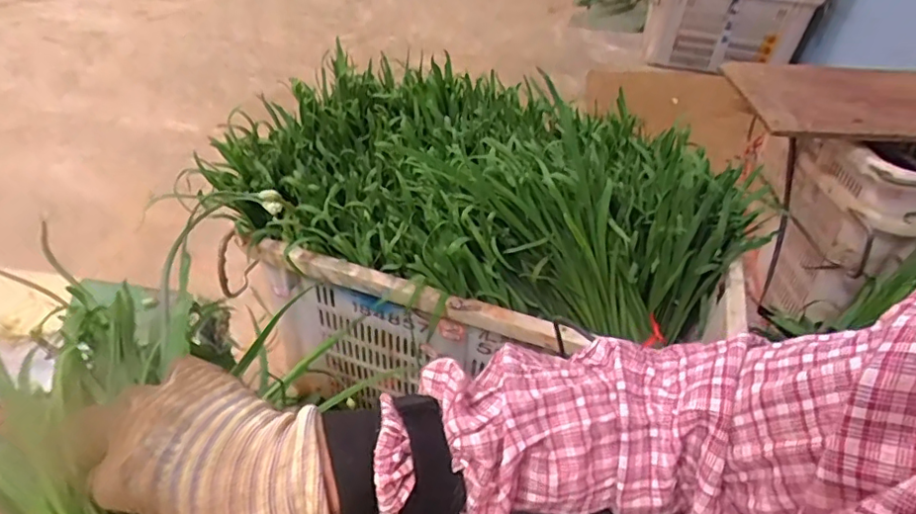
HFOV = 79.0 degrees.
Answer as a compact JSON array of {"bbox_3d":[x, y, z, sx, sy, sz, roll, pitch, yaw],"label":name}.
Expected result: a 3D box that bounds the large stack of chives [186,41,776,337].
[{"bbox_3d":[0.071,-0.104,0.827,0.664,0.225,0.441,11,37,9],"label":"large stack of chives"}]

